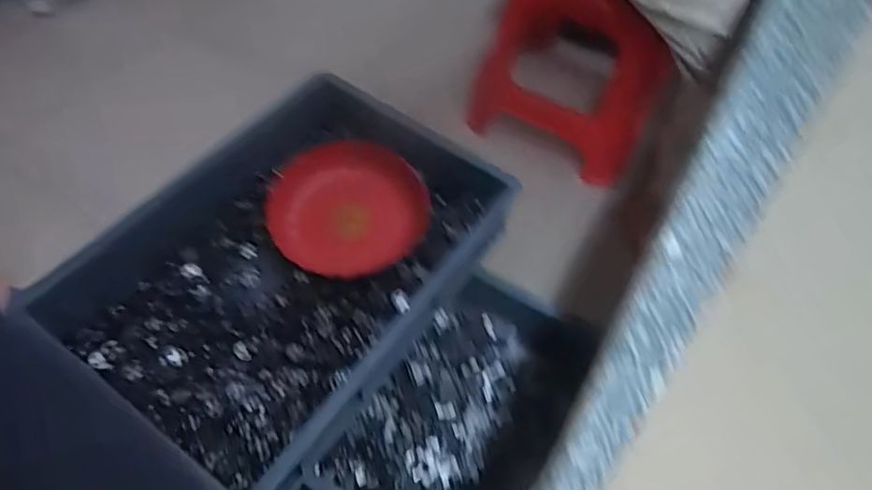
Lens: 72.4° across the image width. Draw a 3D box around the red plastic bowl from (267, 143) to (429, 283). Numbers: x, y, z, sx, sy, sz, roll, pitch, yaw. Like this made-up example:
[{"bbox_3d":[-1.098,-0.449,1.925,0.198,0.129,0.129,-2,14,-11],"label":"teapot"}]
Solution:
[{"bbox_3d":[-0.145,-0.066,0.967,0.255,0.040,0.235,1,57,-2],"label":"red plastic bowl"}]

